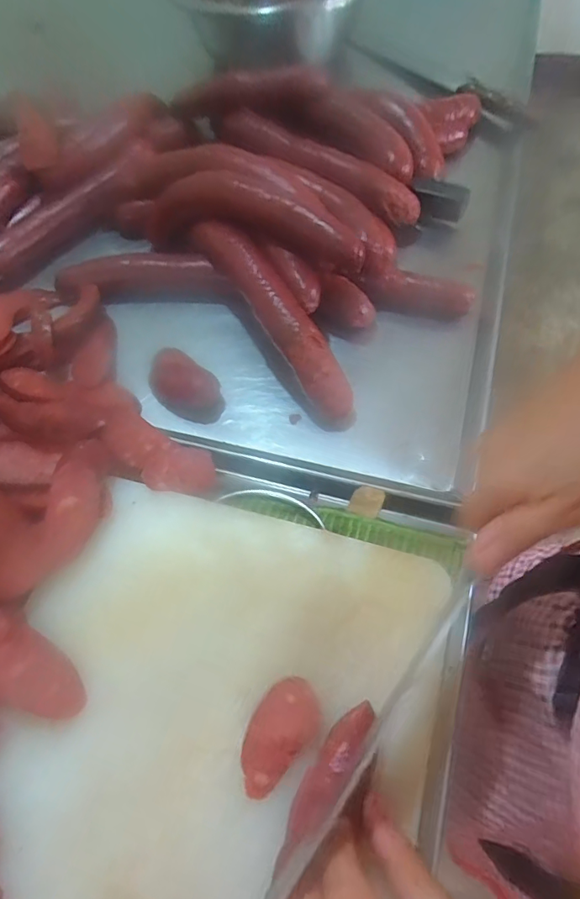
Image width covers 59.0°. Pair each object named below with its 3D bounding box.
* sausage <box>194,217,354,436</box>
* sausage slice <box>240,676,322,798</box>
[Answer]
[{"bbox_3d":[-0.018,-0.125,0.462,0.040,0.058,0.241,-27,62,-11],"label":"sausage"},{"bbox_3d":[-0.008,0.174,0.315,0.064,0.020,0.037,-41,66,-18],"label":"sausage slice"}]

